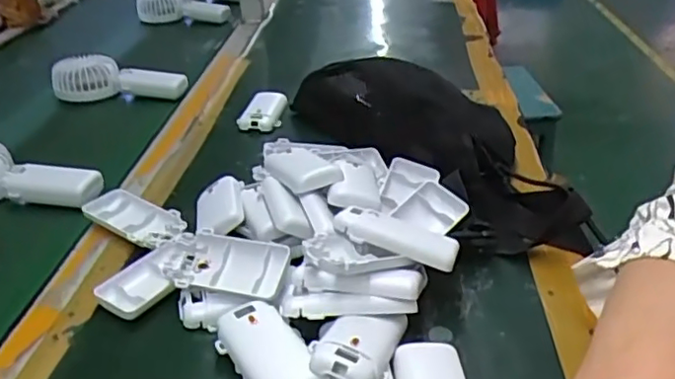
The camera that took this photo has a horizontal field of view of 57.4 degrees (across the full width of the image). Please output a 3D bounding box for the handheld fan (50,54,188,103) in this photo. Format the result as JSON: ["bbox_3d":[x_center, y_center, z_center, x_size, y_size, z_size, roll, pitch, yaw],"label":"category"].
[{"bbox_3d":[-0.307,-0.156,0.870,0.193,0.039,0.054,0,31,1],"label":"handheld fan"}]

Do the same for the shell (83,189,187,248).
[{"bbox_3d":[-0.181,0.028,0.553,0.096,0.018,0.046,20,37,30],"label":"shell"}]

